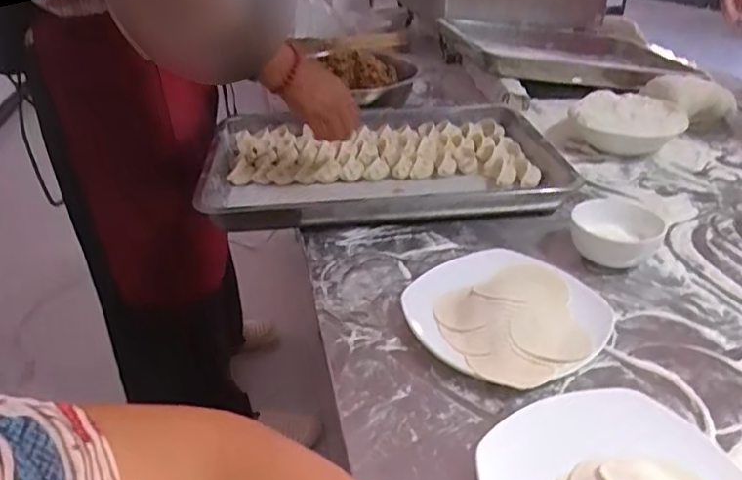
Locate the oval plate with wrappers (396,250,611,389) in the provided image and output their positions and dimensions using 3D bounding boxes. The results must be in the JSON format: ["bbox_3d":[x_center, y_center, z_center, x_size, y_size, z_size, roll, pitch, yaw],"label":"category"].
[{"bbox_3d":[0.131,0.069,0.585,0.181,0.034,0.175,26,41,38],"label":"oval plate with wrappers"}]

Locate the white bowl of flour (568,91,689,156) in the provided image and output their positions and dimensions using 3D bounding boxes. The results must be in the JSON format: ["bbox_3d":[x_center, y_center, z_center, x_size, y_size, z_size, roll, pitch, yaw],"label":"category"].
[{"bbox_3d":[0.425,-0.196,0.983,0.174,0.069,0.146,10,33,19],"label":"white bowl of flour"}]

